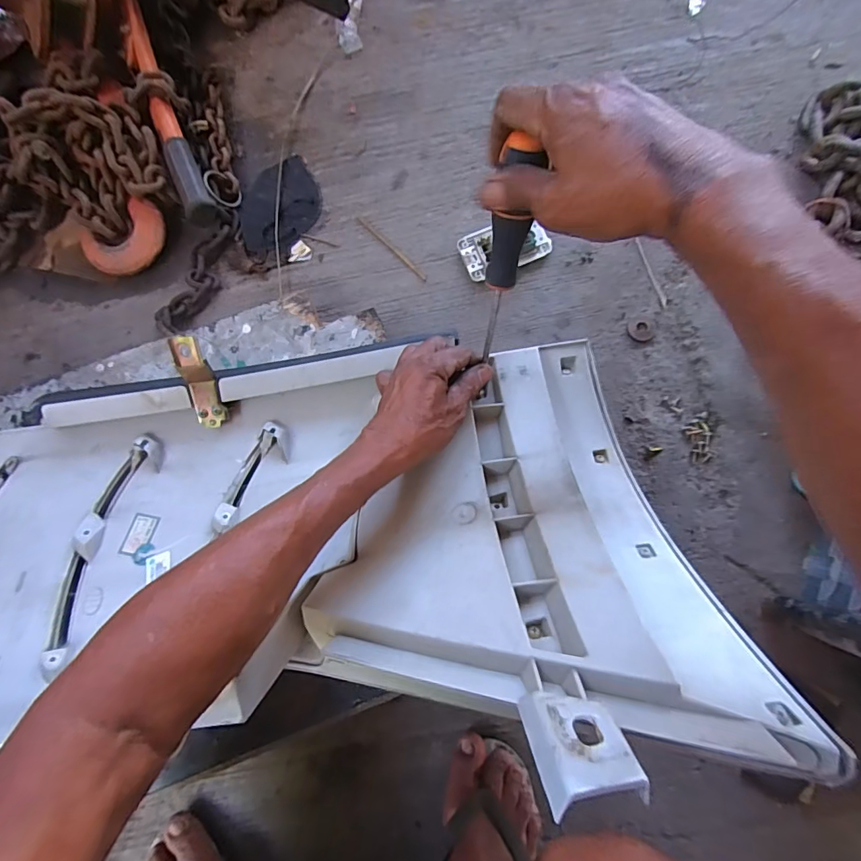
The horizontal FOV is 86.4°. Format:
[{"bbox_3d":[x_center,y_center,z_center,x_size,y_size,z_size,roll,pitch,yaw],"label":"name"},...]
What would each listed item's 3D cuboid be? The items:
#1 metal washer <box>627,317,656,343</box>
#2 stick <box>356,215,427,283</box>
[{"bbox_3d":[0.267,-0.128,0.578,0.032,0.005,0.031,0,80,1],"label":"metal washer"},{"bbox_3d":[-0.052,-0.244,0.614,0.006,0.004,0.129,-44,83,-6],"label":"stick"}]

